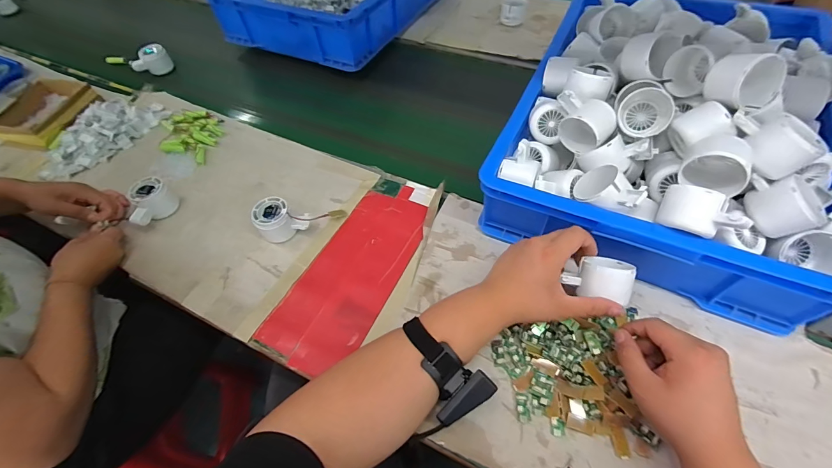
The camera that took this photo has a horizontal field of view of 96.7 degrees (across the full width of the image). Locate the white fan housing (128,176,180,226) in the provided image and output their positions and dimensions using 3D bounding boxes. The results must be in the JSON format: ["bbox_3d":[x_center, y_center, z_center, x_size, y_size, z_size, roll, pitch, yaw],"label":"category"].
[{"bbox_3d":[-0.451,-0.060,0.626,0.080,0.048,0.068,-38,61,-20],"label":"white fan housing"}]

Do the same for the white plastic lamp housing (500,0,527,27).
[{"bbox_3d":[0.243,-0.557,0.920,0.059,0.046,0.062,9,56,10],"label":"white plastic lamp housing"}]

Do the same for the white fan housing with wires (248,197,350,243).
[{"bbox_3d":[-0.187,-0.036,0.588,0.130,0.058,0.059,-24,57,-13],"label":"white fan housing with wires"}]

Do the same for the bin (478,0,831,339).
[{"bbox_3d":[0.390,-0.199,0.567,0.410,0.206,0.563,21,59,17],"label":"bin"}]

